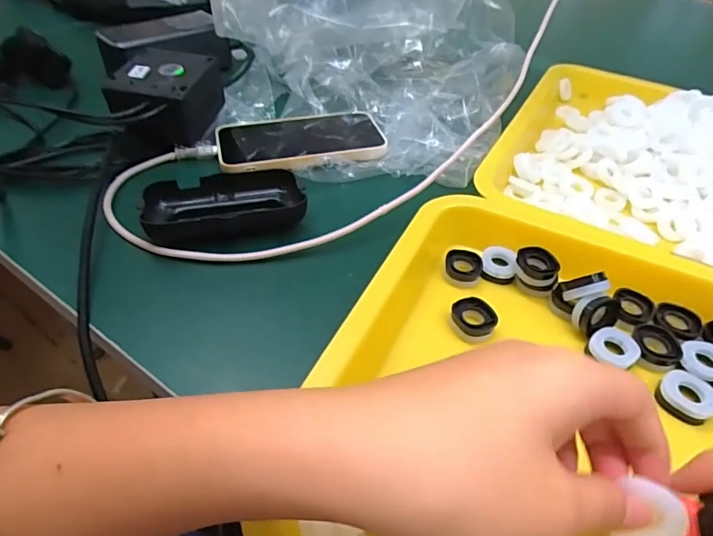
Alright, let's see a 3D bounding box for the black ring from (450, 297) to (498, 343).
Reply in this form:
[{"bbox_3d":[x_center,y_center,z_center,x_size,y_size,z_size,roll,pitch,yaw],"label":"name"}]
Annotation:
[{"bbox_3d":[0.070,0.030,0.277,0.027,0.010,0.023,10,44,5],"label":"black ring"}]

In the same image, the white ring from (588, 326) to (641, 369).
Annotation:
[{"bbox_3d":[0.148,0.044,0.264,0.027,0.004,0.024,-28,53,-29],"label":"white ring"}]

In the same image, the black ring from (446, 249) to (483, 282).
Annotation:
[{"bbox_3d":[0.072,-0.002,0.310,0.024,0.008,0.021,1,44,-3],"label":"black ring"}]

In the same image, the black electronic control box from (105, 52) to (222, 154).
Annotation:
[{"bbox_3d":[-0.161,-0.143,0.395,0.072,0.048,0.079,6,44,1],"label":"black electronic control box"}]

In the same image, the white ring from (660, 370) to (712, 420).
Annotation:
[{"bbox_3d":[0.177,0.065,0.245,0.026,0.004,0.025,2,44,-2],"label":"white ring"}]

